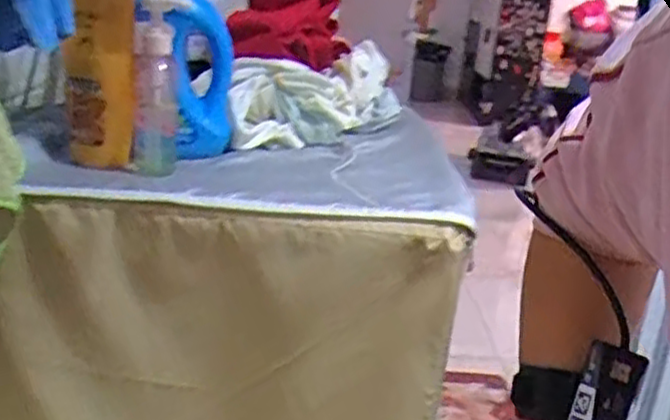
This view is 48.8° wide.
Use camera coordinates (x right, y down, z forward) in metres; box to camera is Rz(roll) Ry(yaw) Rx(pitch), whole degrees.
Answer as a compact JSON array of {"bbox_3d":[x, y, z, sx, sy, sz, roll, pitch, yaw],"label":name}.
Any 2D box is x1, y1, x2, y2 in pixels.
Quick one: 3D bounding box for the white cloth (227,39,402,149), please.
[{"bbox_3d":[-0.024,-0.165,1.046,0.116,0.112,0.317,15,21,27],"label":"white cloth"}]

